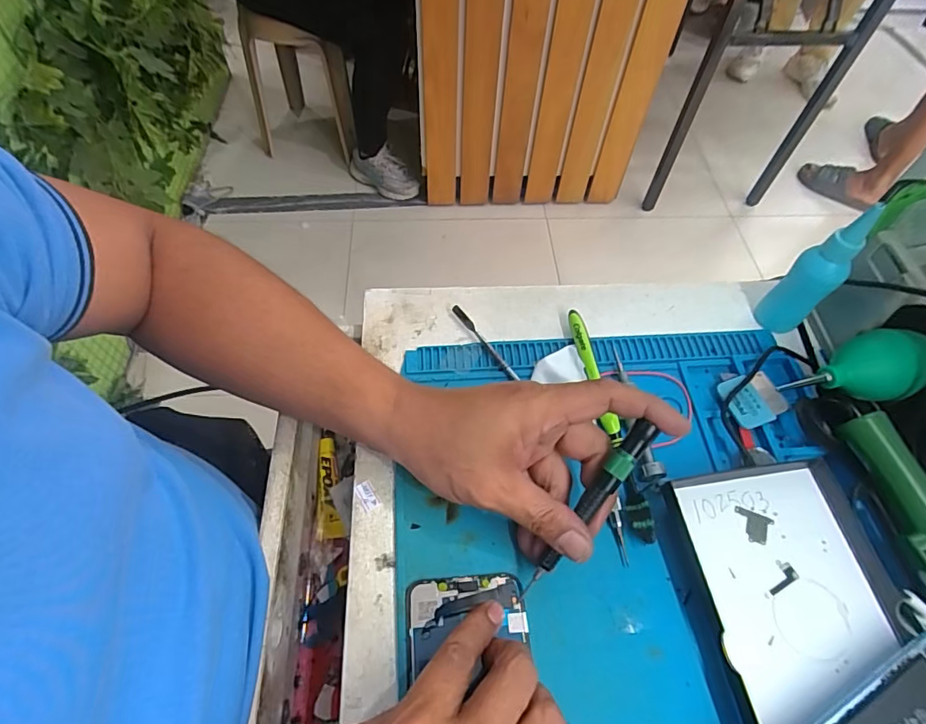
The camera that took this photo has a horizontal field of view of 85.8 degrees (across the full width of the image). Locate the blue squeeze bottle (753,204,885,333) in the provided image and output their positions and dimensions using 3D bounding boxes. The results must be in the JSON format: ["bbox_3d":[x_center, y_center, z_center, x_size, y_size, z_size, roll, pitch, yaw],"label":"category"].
[{"bbox_3d":[0.271,-0.067,0.385,0.028,0.118,0.027,-12,59,-10],"label":"blue squeeze bottle"}]

